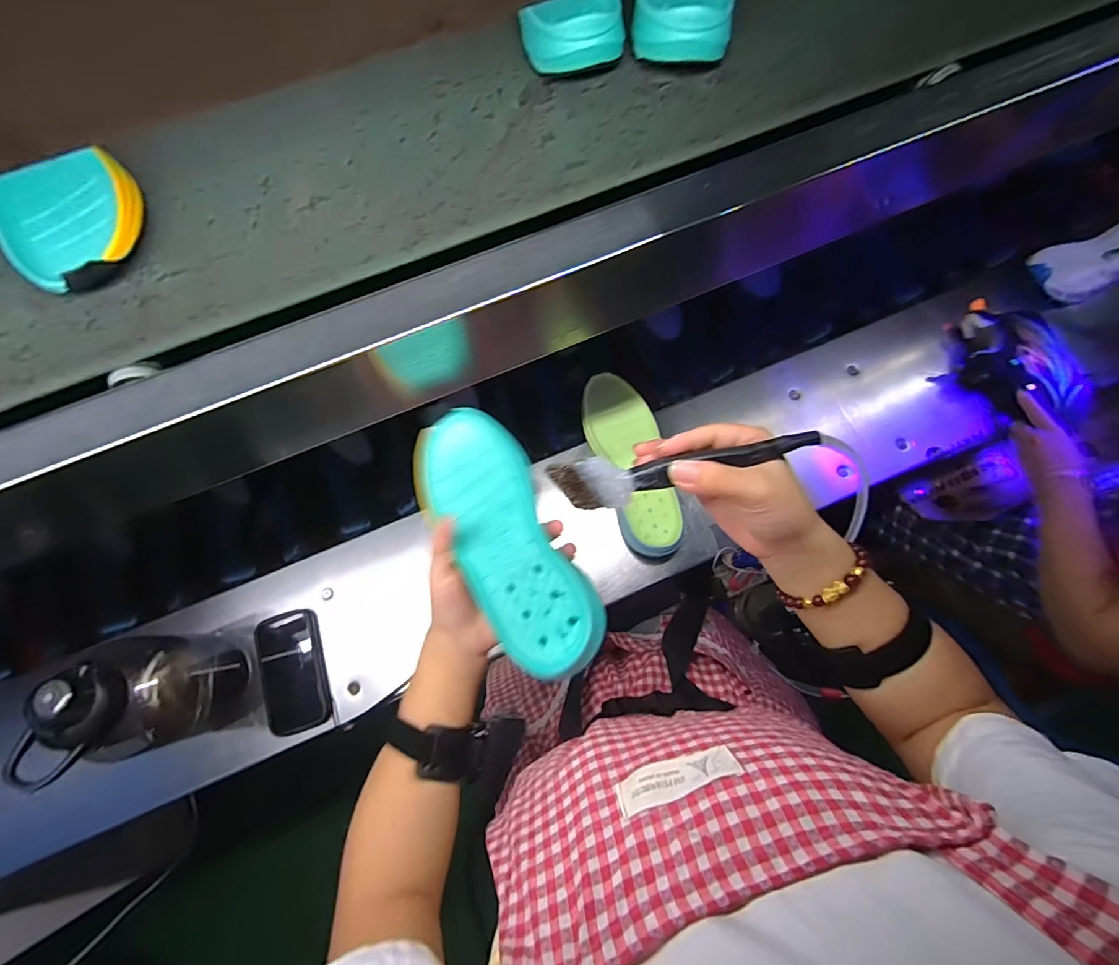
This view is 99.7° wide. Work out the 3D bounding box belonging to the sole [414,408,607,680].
[{"bbox_3d":[-0.043,0.039,0.360,0.083,0.026,0.216,-29,71,-7],"label":"sole"}]

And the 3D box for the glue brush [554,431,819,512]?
[{"bbox_3d":[0.080,-0.011,0.296,0.165,0.021,0.028,-12,75,1],"label":"glue brush"}]

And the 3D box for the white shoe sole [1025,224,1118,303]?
[{"bbox_3d":[0.893,-0.375,0.760,0.284,0.050,0.097,-25,82,-6],"label":"white shoe sole"}]

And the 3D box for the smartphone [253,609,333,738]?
[{"bbox_3d":[-0.371,0.262,0.658,0.081,0.018,0.157,-17,76,-4],"label":"smartphone"}]

